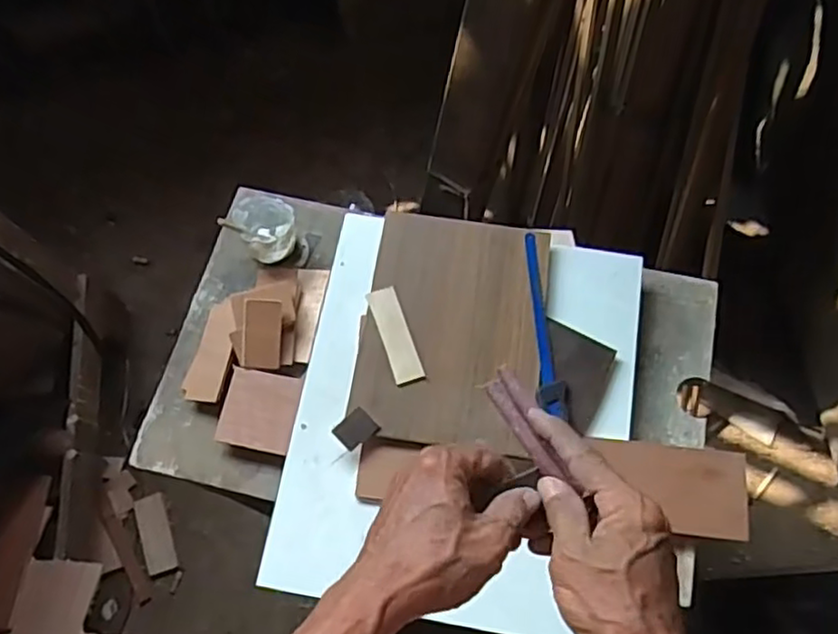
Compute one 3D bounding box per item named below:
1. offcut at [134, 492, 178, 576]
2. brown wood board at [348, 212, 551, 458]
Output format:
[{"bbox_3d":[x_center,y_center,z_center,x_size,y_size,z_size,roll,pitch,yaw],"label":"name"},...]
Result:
[{"bbox_3d":[-0.486,0.401,1.250,0.057,0.008,0.141,-20,69,-7],"label":"offcut"},{"bbox_3d":[0.036,0.011,0.717,0.187,0.008,0.242,8,73,3],"label":"brown wood board"}]

